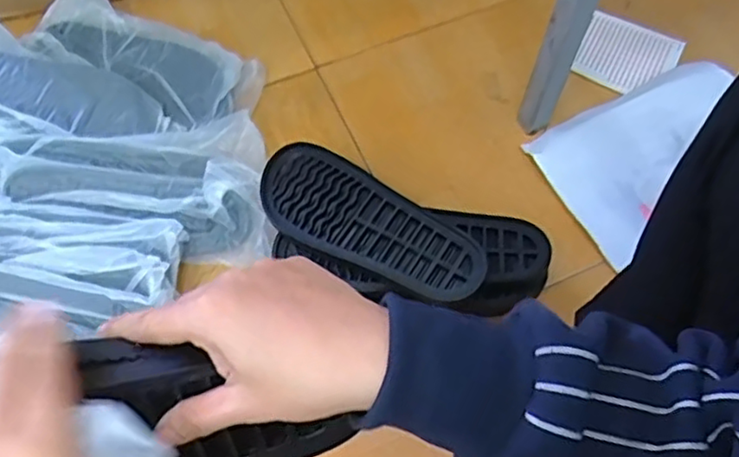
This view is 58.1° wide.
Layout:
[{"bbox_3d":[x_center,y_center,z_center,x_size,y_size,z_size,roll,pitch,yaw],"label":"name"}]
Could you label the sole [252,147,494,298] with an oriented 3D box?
[{"bbox_3d":[-0.005,-0.005,0.698,0.268,0.044,0.103,31,67,15],"label":"sole"}]

